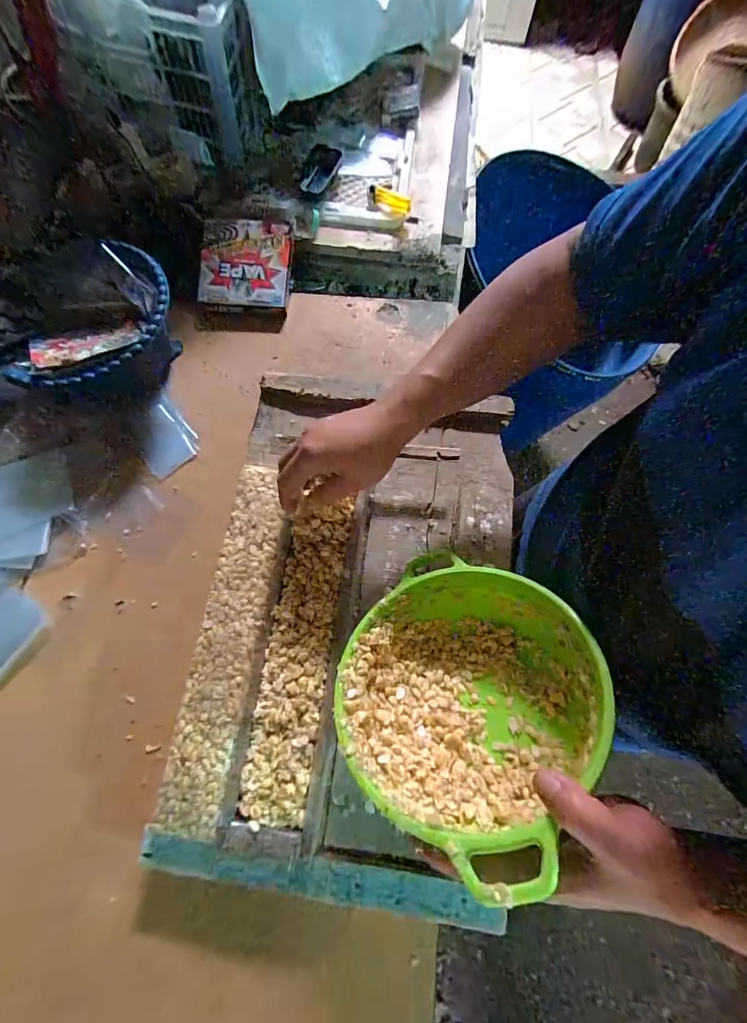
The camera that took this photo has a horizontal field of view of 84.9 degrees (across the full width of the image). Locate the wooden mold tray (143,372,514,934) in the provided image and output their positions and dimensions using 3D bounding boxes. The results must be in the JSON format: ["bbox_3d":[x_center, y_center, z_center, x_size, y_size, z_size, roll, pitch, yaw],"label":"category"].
[{"bbox_3d":[-0.014,0.089,0.450,0.326,0.057,0.537,7,69,1],"label":"wooden mold tray"}]

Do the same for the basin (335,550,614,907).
[{"bbox_3d":[0.071,0.151,0.365,0.239,0.098,0.239,-13,40,11],"label":"basin"}]

